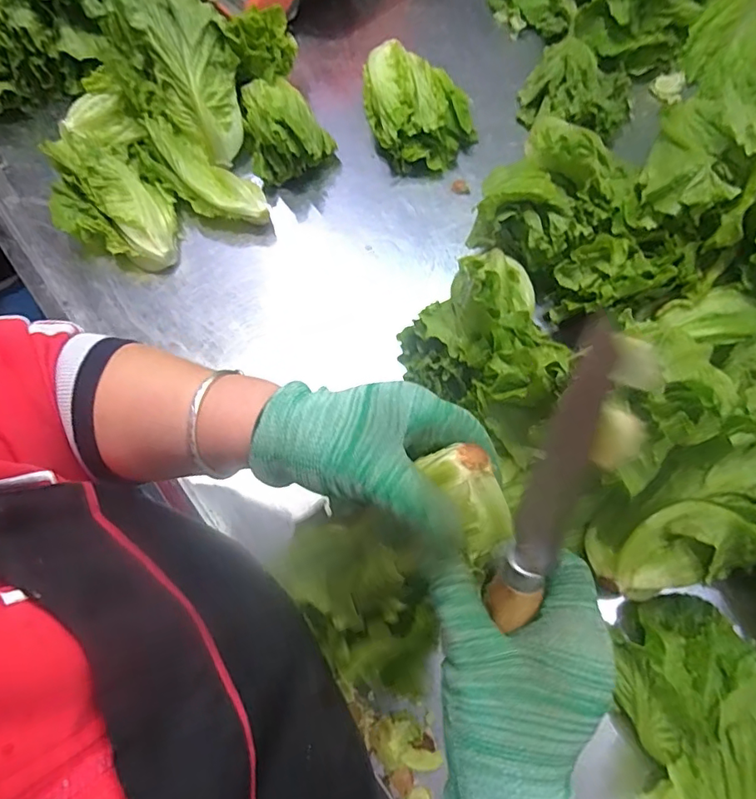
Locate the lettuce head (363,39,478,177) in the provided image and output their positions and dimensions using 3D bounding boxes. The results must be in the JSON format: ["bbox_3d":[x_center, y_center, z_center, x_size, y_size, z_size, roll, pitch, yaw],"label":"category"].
[{"bbox_3d":[0.045,-0.349,0.622,0.121,0.061,0.172,-11,69,-3],"label":"lettuce head"}]

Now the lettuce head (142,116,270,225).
[{"bbox_3d":[-0.194,-0.242,0.586,0.169,0.061,0.060,31,73,12],"label":"lettuce head"}]

